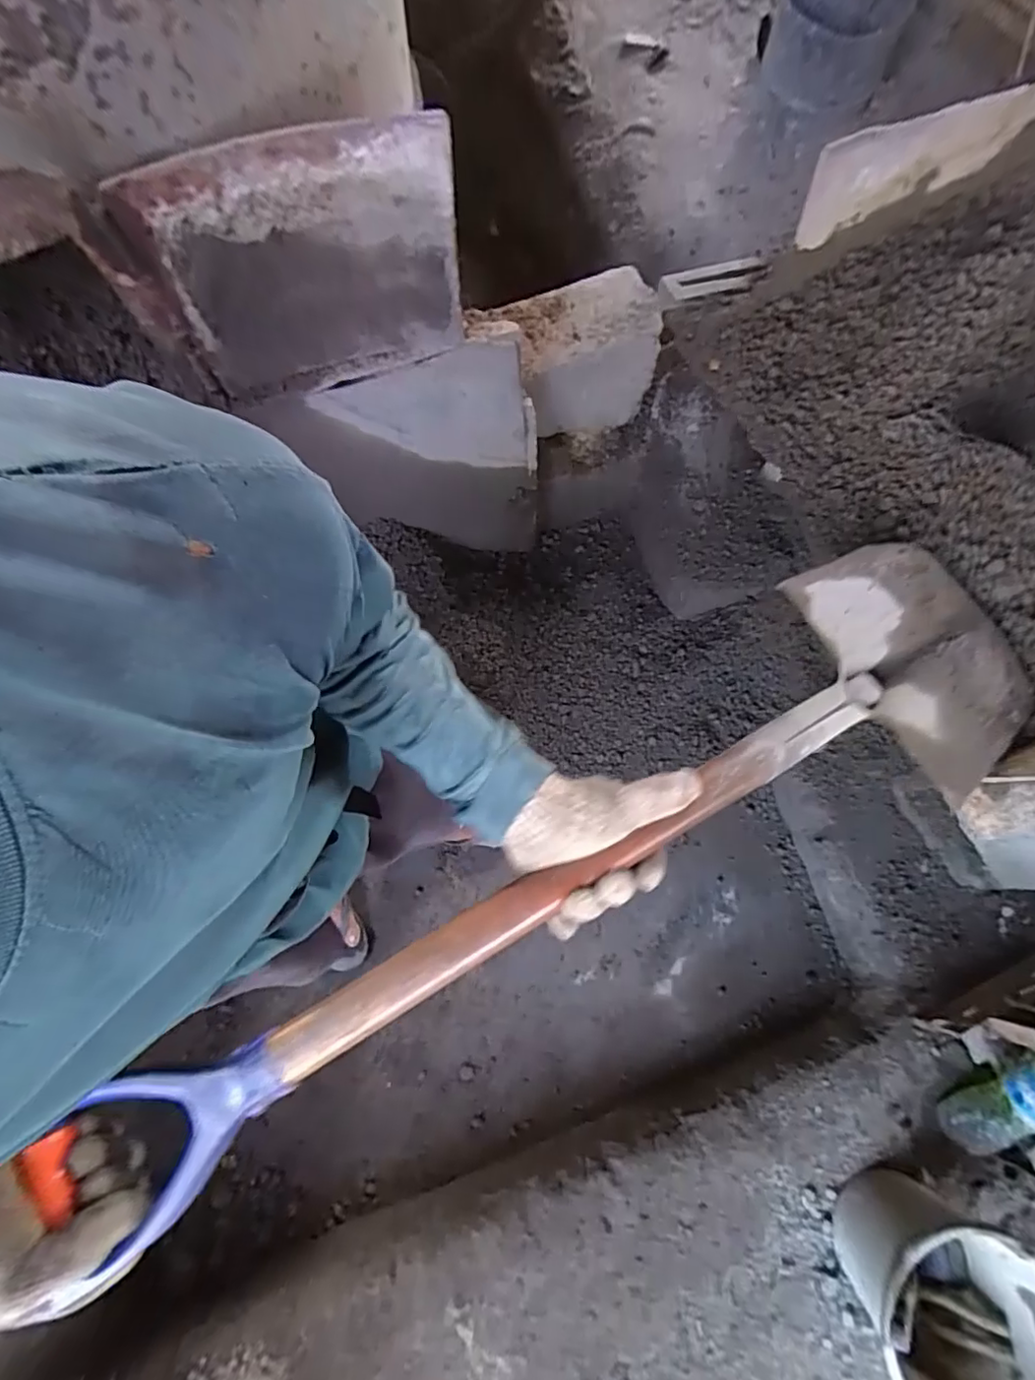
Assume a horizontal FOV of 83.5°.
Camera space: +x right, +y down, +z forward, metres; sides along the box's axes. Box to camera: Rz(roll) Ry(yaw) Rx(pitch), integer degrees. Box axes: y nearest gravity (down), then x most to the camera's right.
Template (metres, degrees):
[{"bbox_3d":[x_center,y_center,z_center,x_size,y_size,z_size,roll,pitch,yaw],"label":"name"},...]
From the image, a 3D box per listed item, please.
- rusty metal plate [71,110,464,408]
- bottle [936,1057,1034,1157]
[{"bbox_3d":[-0.299,-0.571,0.812,0.437,0.340,0.097,-14,76,-5],"label":"rusty metal plate"},{"bbox_3d":[0.801,0.646,0.916,0.079,0.284,0.073,44,33,16],"label":"bottle"}]

